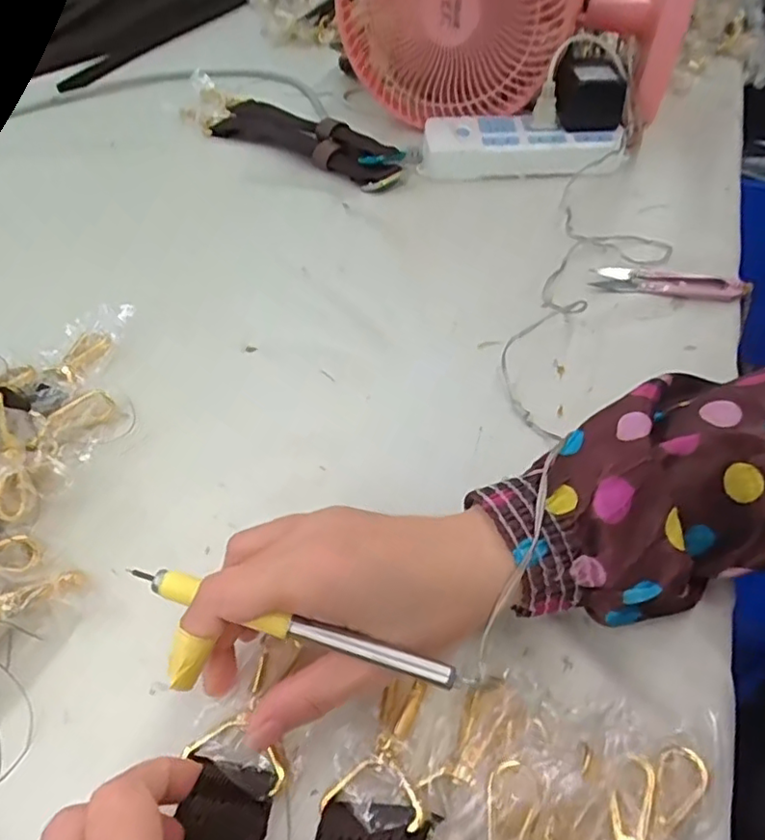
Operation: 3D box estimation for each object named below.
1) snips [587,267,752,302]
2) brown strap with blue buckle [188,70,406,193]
[{"bbox_3d":[0.209,-0.101,0.437,0.105,0.018,0.025,13,50,8],"label":"snips"},{"bbox_3d":[-0.105,-0.309,0.628,0.311,0.030,0.084,27,53,20],"label":"brown strap with blue buckle"}]

